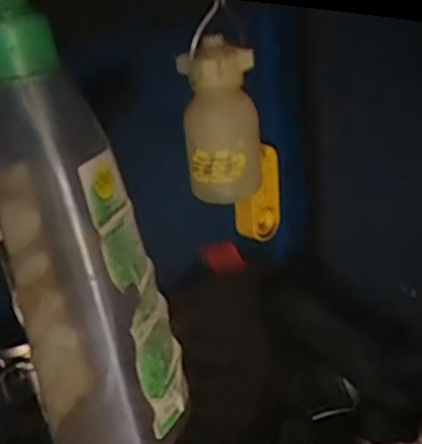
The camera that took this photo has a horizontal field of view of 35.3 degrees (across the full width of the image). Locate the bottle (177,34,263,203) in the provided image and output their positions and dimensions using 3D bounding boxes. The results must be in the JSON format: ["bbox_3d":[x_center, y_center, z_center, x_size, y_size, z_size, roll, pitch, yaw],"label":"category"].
[{"bbox_3d":[0.006,-0.053,0.355,0.039,0.083,0.030,-5,24,3],"label":"bottle"}]

